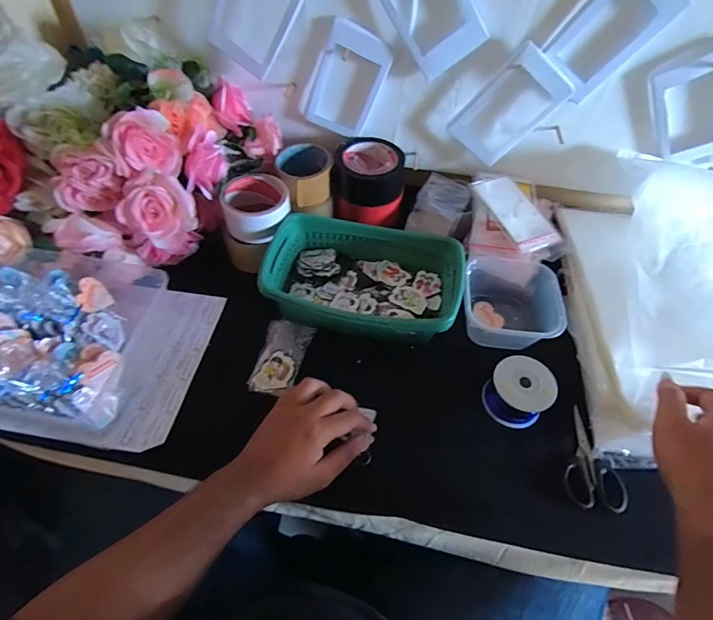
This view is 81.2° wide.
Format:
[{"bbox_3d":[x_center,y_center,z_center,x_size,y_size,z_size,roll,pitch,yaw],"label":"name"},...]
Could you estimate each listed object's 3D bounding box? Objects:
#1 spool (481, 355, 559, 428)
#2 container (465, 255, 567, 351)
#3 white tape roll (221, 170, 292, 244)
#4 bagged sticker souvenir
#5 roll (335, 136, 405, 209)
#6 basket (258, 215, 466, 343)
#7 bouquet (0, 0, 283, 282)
[{"bbox_3d":[0.185,0.093,0.475,0.063,0.050,0.065,2,53,-2],"label":"spool"},{"bbox_3d":[0.195,-0.013,0.548,0.114,0.071,0.121,8,53,3],"label":"container"},{"bbox_3d":[-0.136,-0.146,0.574,0.088,0.041,0.110,4,53,-1],"label":"white tape roll"},{"bbox_3d":[-0.093,0.058,0.515,0.057,0.008,0.097,14,60,5],"label":"bagged sticker souvenir"},{"bbox_3d":[0.023,-0.210,0.636,0.096,0.066,0.093,2,53,-2],"label":"roll"},{"bbox_3d":[0.010,-0.049,0.553,0.239,0.076,0.162,10,53,4],"label":"basket"},{"bbox_3d":[-0.304,-0.212,0.545,0.361,0.224,0.247,5,53,0],"label":"bouquet"}]

